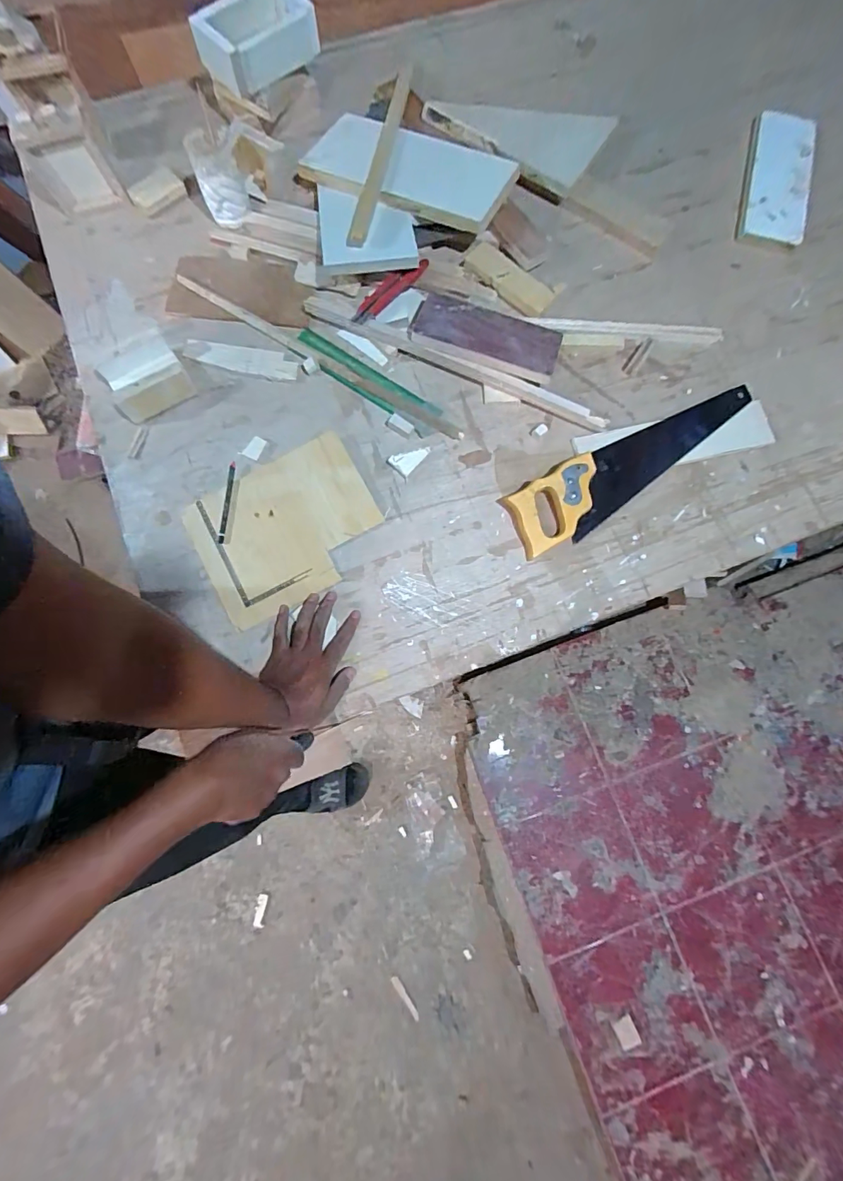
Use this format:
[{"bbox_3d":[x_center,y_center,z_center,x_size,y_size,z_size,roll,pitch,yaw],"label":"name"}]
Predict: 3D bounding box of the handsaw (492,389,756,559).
[{"bbox_3d":[0.312,-0.176,0.638,0.403,0.029,0.098,-27,80,-6],"label":"handsaw"}]

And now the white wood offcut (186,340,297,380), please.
[{"bbox_3d":[-0.272,-0.348,0.669,0.172,0.008,0.043,10,79,1],"label":"white wood offcut"}]

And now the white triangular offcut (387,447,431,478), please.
[{"bbox_3d":[-0.019,-0.194,0.644,0.038,0.007,0.055,41,81,7],"label":"white triangular offcut"}]

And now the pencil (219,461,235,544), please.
[{"bbox_3d":[-0.275,-0.124,0.627,0.011,0.006,0.119,3,79,0],"label":"pencil"}]

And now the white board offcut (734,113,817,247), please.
[{"bbox_3d":[0.602,-0.698,0.751,0.110,0.014,0.252,16,80,1],"label":"white board offcut"}]

